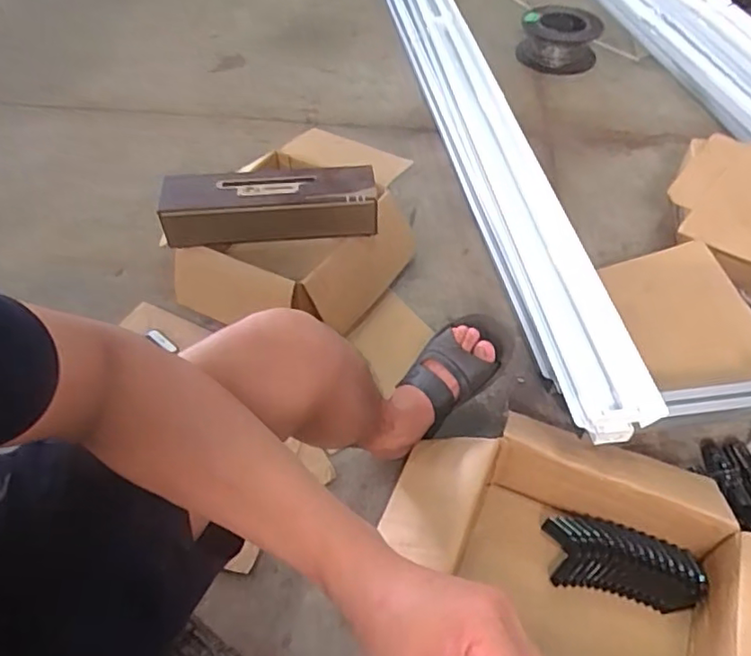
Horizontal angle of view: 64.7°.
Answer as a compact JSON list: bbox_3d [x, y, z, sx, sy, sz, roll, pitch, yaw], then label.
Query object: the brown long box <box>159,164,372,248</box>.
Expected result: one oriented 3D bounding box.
[{"bbox_3d":[-0.194,-0.225,1.083,0.383,0.088,0.118,-3,49,-3],"label":"brown long box"}]

